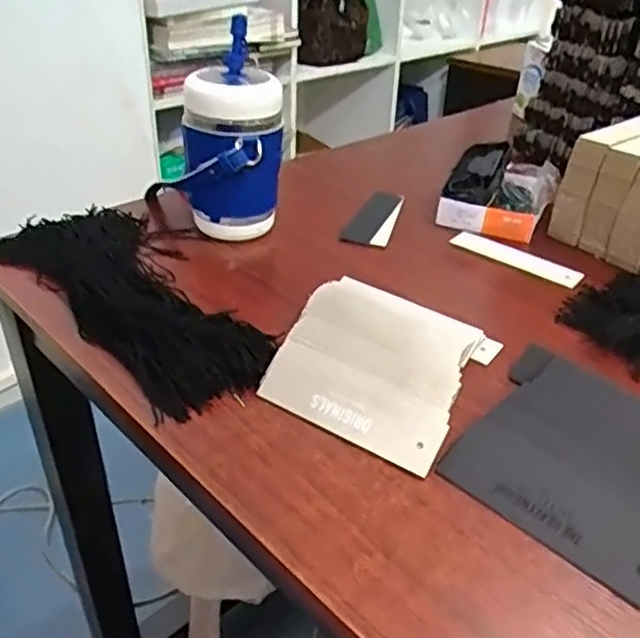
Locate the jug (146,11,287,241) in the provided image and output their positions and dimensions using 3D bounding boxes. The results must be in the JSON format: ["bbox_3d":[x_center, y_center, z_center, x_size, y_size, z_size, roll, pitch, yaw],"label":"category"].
[{"bbox_3d":[-0.088,-0.158,0.598,0.091,0.164,0.090,19,37,23],"label":"jug"}]

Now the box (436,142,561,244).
[{"bbox_3d":[0.190,-0.134,0.693,0.105,0.063,0.119,16,36,19],"label":"box"}]

